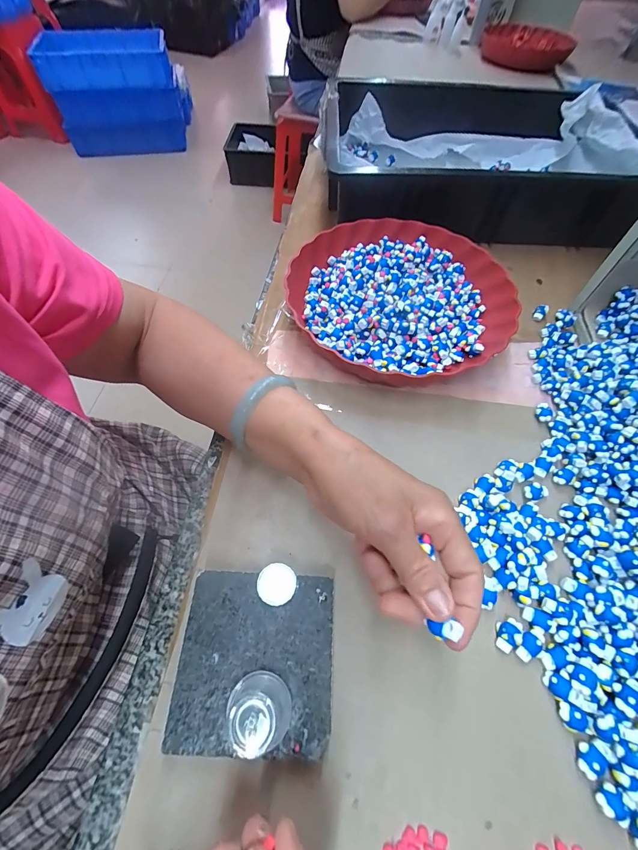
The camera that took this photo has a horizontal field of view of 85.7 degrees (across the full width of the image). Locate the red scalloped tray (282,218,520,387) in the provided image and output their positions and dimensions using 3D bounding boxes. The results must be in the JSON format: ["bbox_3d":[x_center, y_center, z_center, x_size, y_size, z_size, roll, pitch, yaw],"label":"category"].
[{"bbox_3d":[0.091,-0.142,0.392,0.238,0.046,0.240,-20,61,-11],"label":"red scalloped tray"}]

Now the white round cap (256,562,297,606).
[{"bbox_3d":[-0.030,0.112,0.243,0.026,0.004,0.026,0,59,1],"label":"white round cap"}]

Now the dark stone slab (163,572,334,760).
[{"bbox_3d":[-0.040,0.154,0.230,0.096,0.023,0.095,2,59,2],"label":"dark stone slab"}]

